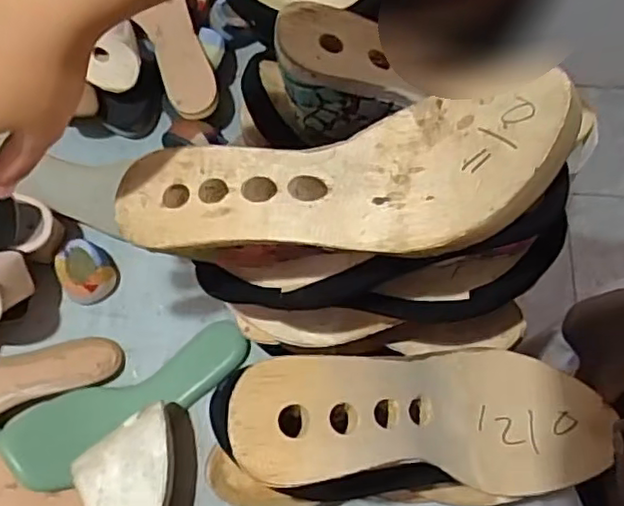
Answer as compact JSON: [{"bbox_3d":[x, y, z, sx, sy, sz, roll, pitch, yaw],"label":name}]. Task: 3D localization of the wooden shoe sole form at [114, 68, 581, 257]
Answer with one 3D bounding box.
[{"bbox_3d":[0.008,-0.041,0.333,0.238,0.049,0.082,-7,69,11],"label":"wooden shoe sole form"}]

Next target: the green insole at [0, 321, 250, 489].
[{"bbox_3d":[-0.170,0.141,0.586,0.241,0.042,0.084,-25,72,-9],"label":"green insole"}]

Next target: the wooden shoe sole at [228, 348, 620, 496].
[{"bbox_3d":[0.066,0.087,0.338,0.230,0.042,0.078,10,67,-29],"label":"wooden shoe sole"}]

